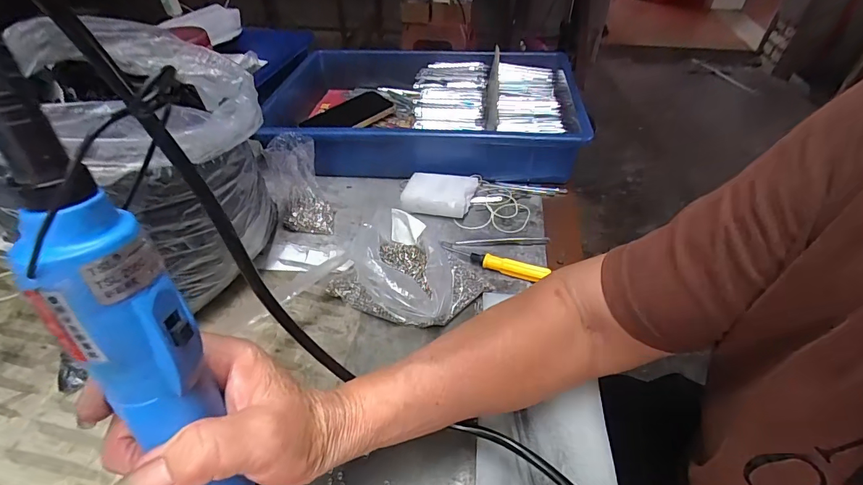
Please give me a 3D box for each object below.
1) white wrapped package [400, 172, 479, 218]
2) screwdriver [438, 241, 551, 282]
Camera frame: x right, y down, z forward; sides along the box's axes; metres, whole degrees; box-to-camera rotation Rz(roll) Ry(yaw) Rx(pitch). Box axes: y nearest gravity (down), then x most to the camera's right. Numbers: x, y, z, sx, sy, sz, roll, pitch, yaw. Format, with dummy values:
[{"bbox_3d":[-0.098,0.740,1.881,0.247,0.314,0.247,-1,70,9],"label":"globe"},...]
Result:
[{"bbox_3d":[0.008,-0.061,0.511,0.084,0.027,0.061,12,45,14],"label":"white wrapped package"},{"bbox_3d":[0.063,0.017,0.429,0.117,0.014,0.015,18,47,20],"label":"screwdriver"}]

